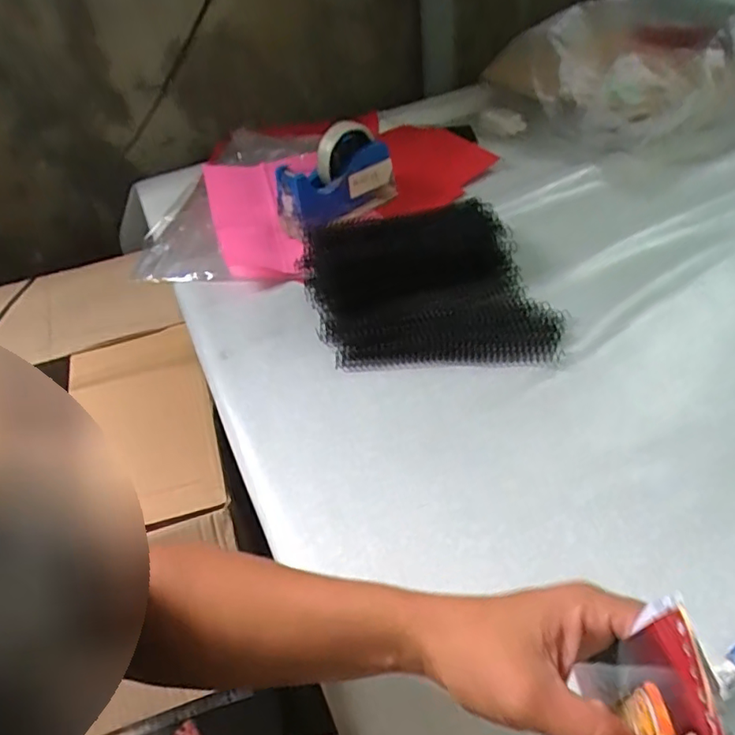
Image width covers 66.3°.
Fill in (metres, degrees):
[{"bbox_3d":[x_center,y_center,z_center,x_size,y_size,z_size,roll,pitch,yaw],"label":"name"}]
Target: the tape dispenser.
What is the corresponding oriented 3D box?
[{"bbox_3d":[-0.041,-0.246,0.725,0.164,0.094,0.057,-21,46,-13],"label":"tape dispenser"}]

